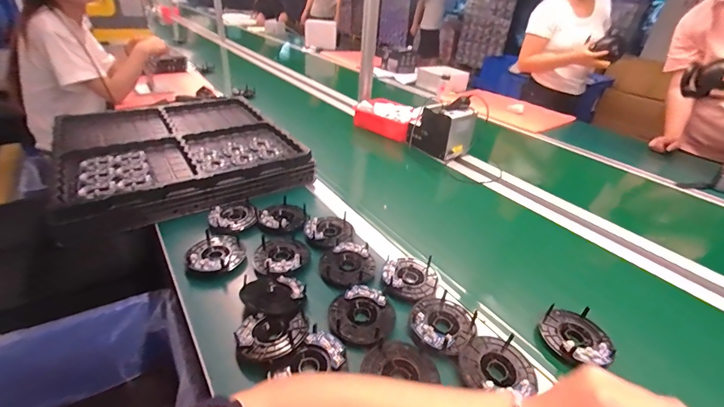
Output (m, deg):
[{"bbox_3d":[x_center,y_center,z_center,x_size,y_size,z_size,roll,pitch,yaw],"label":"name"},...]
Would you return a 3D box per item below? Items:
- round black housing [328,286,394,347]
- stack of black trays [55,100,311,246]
[{"bbox_3d":[0.001,0.172,0.537,0.097,0.023,0.096,3,32,-2],"label":"round black housing"},{"bbox_3d":[-0.504,-0.165,0.958,0.535,0.079,0.592,-17,38,-30],"label":"stack of black trays"}]

